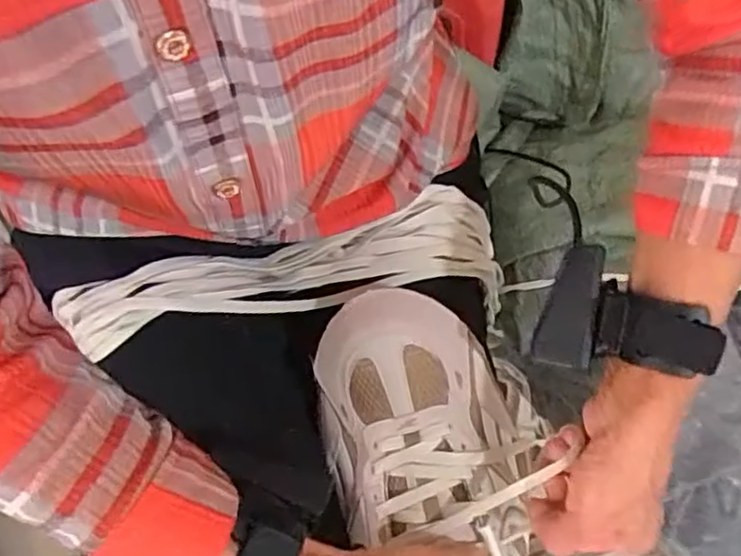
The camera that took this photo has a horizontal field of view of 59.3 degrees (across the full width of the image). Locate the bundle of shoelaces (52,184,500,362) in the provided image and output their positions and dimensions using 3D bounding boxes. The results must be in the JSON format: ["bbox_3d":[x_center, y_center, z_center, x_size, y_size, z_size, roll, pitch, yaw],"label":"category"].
[{"bbox_3d":[-0.053,-0.008,0.454,0.305,0.059,0.069,-13,69,-6],"label":"bundle of shoelaces"}]

